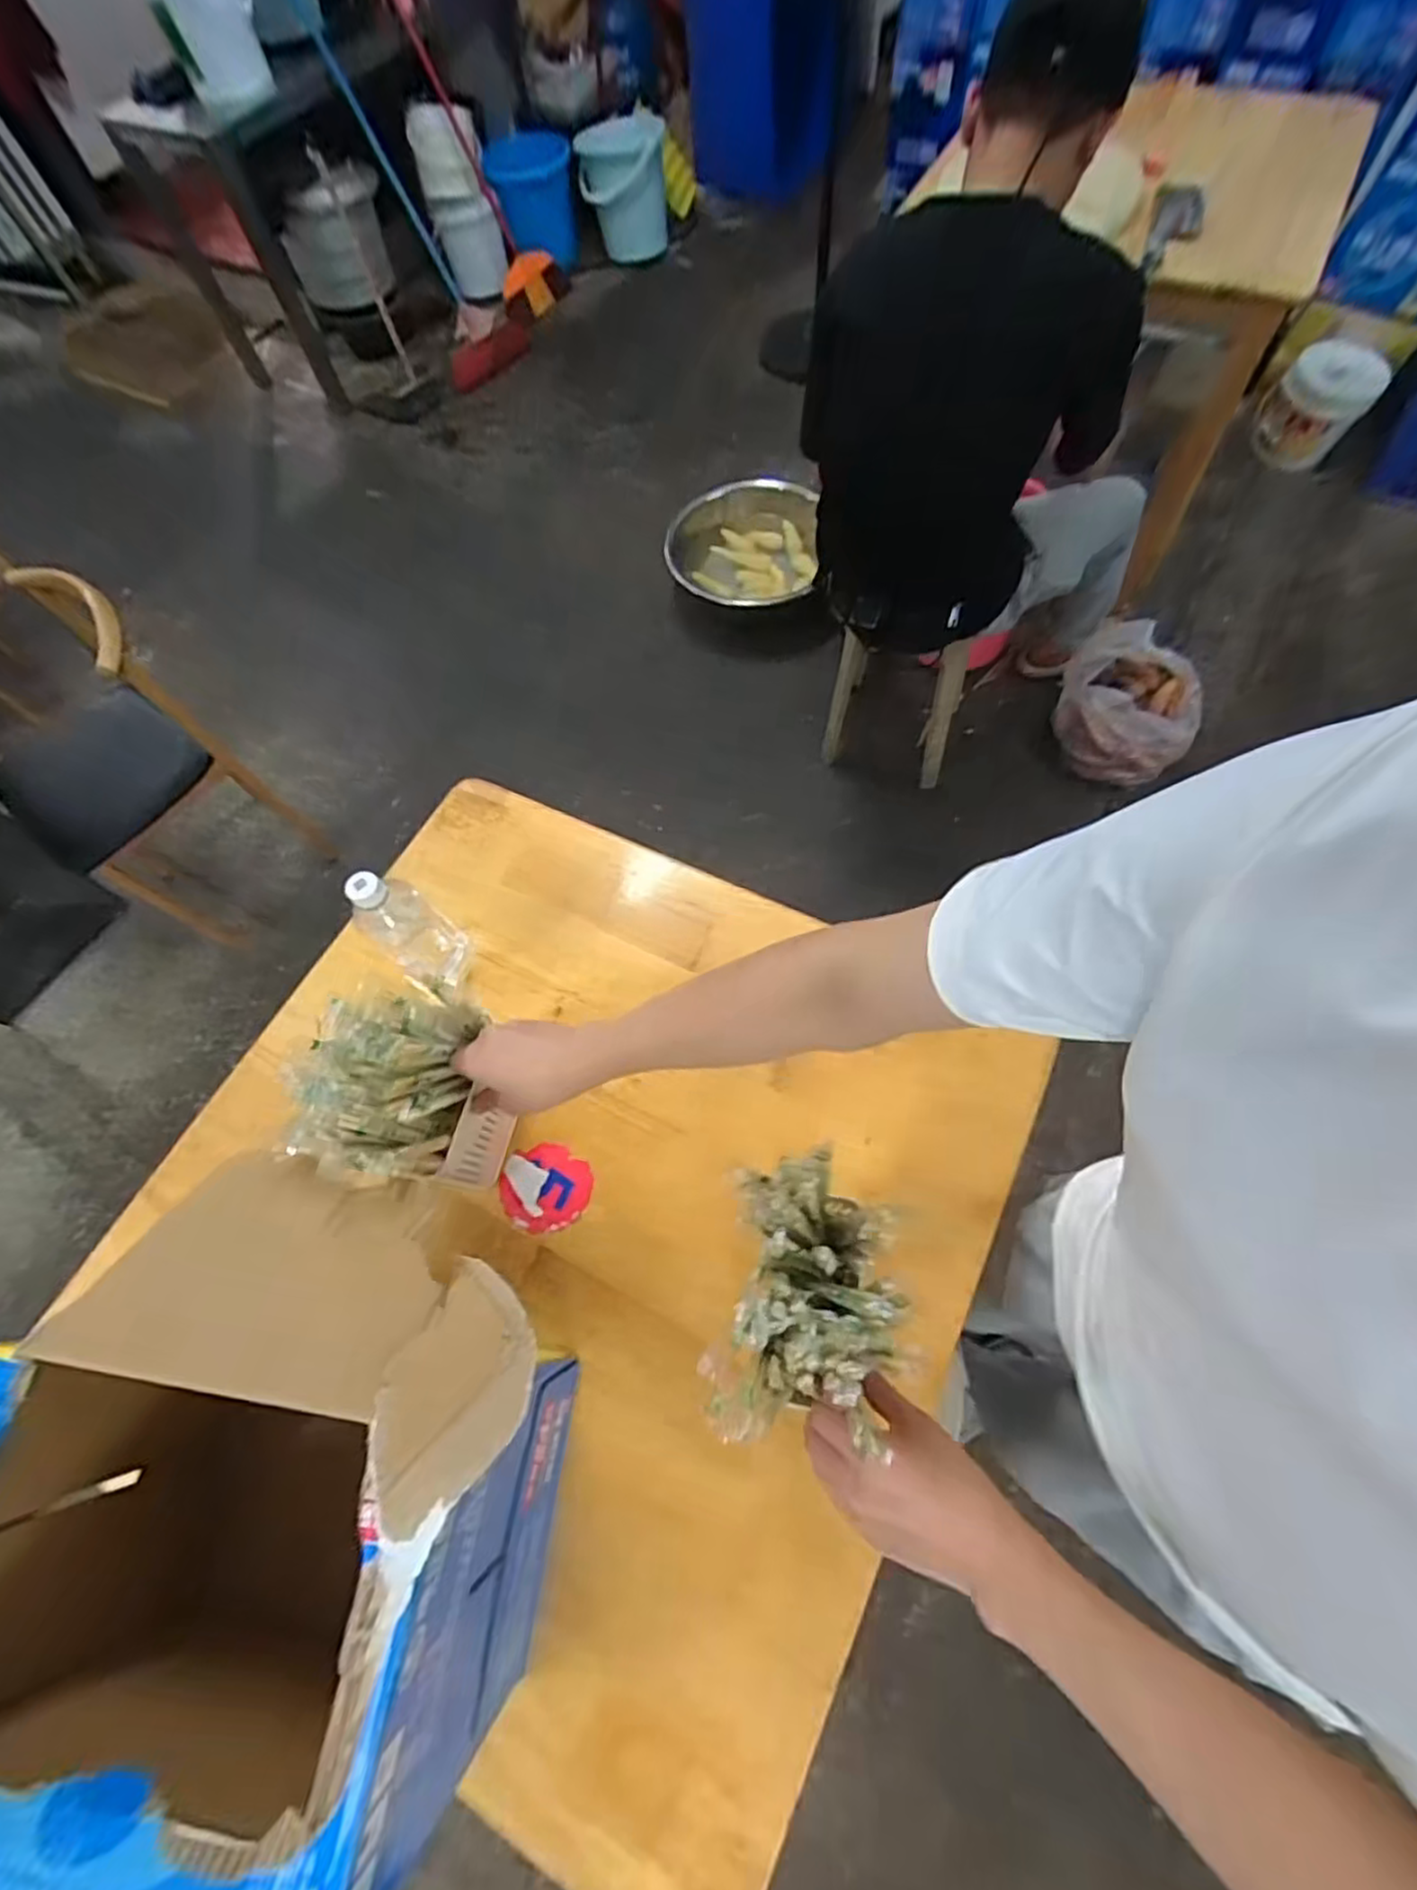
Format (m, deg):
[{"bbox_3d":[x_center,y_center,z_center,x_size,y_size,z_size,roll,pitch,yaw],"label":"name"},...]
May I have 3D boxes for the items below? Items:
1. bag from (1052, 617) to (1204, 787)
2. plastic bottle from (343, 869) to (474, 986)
[{"bbox_3d":[0.928,-0.535,1.564,0.287,0.144,0.355,23,70,14],"label":"bag"},{"bbox_3d":[-0.296,-0.017,0.717,0.067,0.169,0.070,-2,66,4],"label":"plastic bottle"}]

